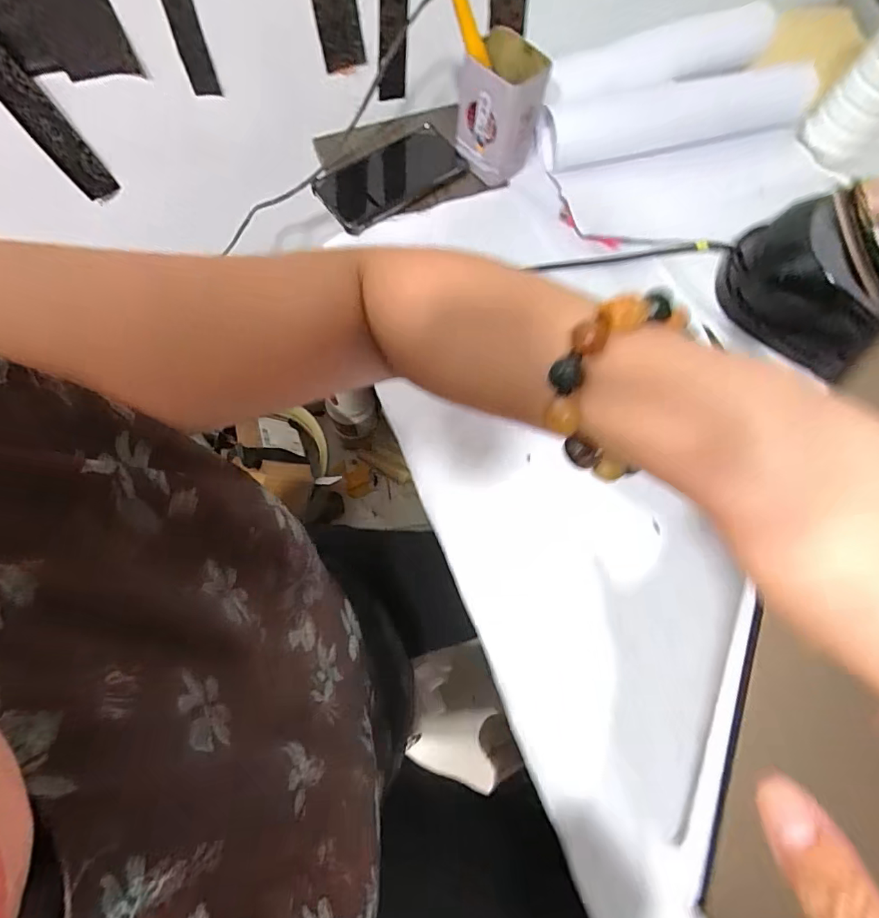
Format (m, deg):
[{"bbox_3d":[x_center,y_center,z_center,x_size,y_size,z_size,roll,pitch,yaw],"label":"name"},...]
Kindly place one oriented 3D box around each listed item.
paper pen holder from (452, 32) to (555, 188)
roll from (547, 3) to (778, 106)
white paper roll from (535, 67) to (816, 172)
[{"bbox_3d":[0.063,-0.367,0.516,0.084,0.106,0.072,14,75,2],"label":"paper pen holder"},{"bbox_3d":[0.251,-0.460,0.576,0.296,0.052,0.067,-18,76,-6],"label":"roll"},{"bbox_3d":[0.273,-0.400,0.574,0.329,0.049,0.064,-11,76,-5],"label":"white paper roll"}]

